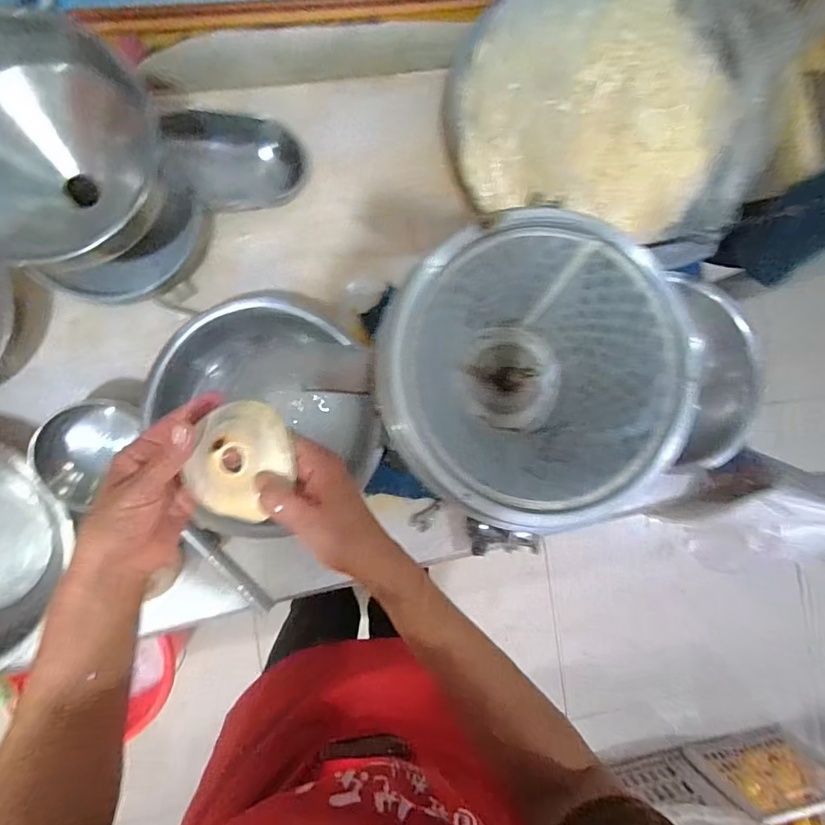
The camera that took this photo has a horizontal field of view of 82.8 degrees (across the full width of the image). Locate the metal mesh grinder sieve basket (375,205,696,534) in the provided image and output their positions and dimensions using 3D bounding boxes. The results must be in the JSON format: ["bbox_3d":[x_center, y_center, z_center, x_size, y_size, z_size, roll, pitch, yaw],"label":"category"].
[{"bbox_3d":[0.088,-0.030,0.388,0.208,0.102,0.215,0,89,-8],"label":"metal mesh grinder sieve basket"}]

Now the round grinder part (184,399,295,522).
[{"bbox_3d":[-0.133,0.038,0.360,0.081,0.022,0.091,33,96,26],"label":"round grinder part"}]

